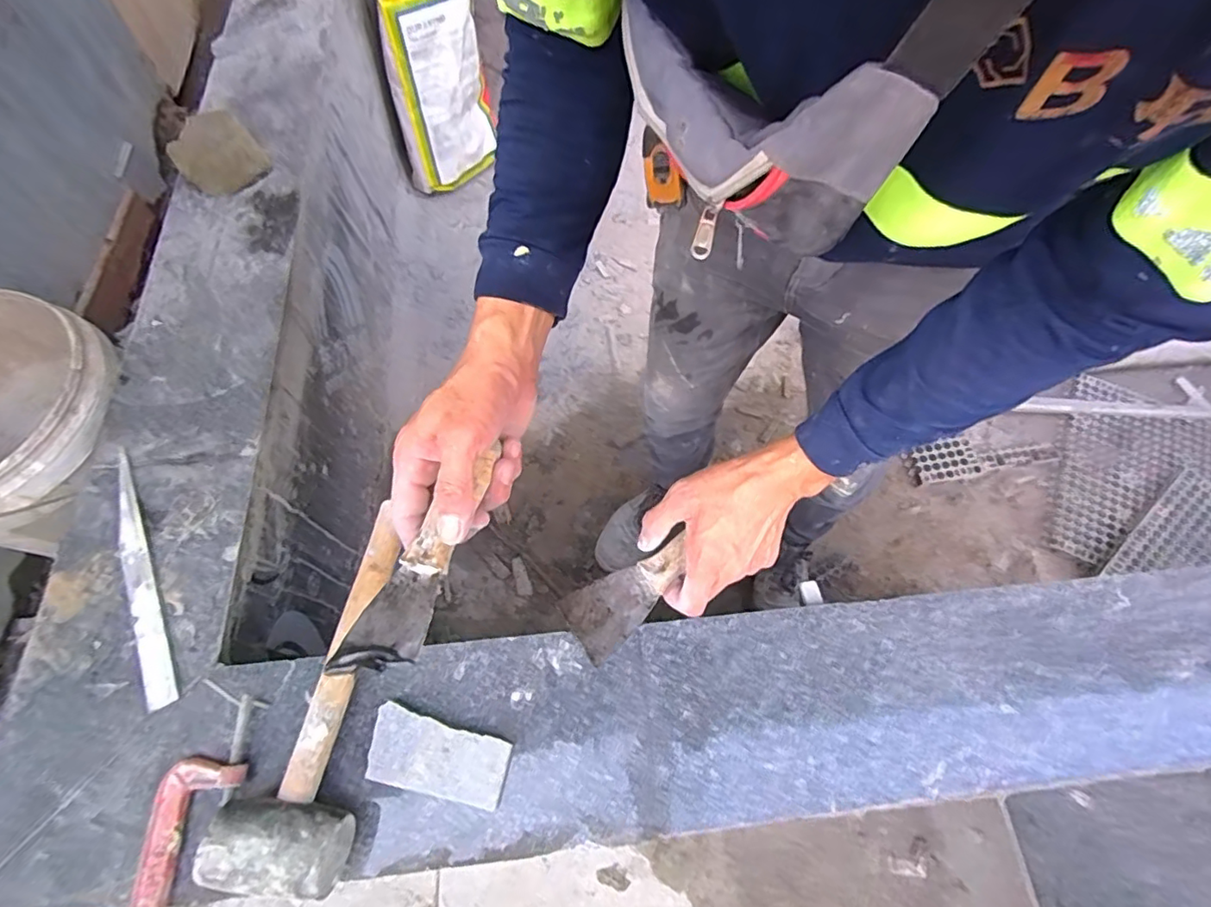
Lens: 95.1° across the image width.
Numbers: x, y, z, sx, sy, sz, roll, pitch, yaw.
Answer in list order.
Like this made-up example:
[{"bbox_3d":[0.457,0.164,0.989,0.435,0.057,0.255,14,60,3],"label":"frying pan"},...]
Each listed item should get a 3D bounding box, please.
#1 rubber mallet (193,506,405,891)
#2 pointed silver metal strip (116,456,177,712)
[{"bbox_3d":[-0.239,0.200,0.508,0.099,0.054,0.326,6,53,1],"label":"rubber mallet"},{"bbox_3d":[-0.466,0.114,0.545,0.027,0.012,0.271,-27,69,-14],"label":"pointed silver metal strip"}]

